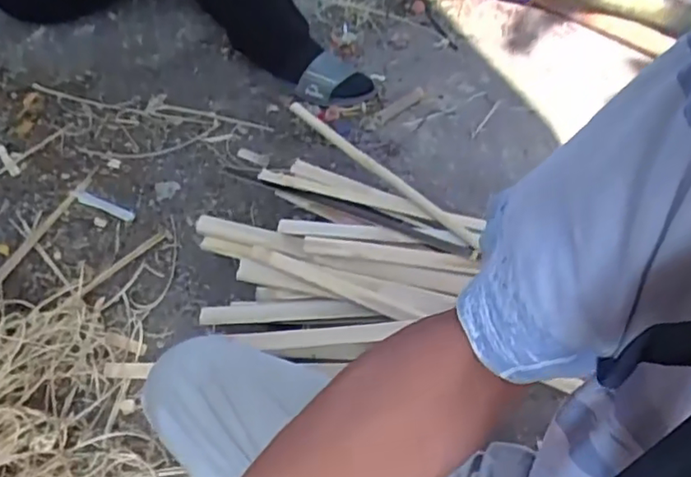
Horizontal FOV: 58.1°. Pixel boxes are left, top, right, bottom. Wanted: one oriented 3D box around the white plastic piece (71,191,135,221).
[{"bbox_3d":[-0.458,-0.062,1.173,0.132,0.008,0.022,23,56,5],"label":"white plastic piece"}]

